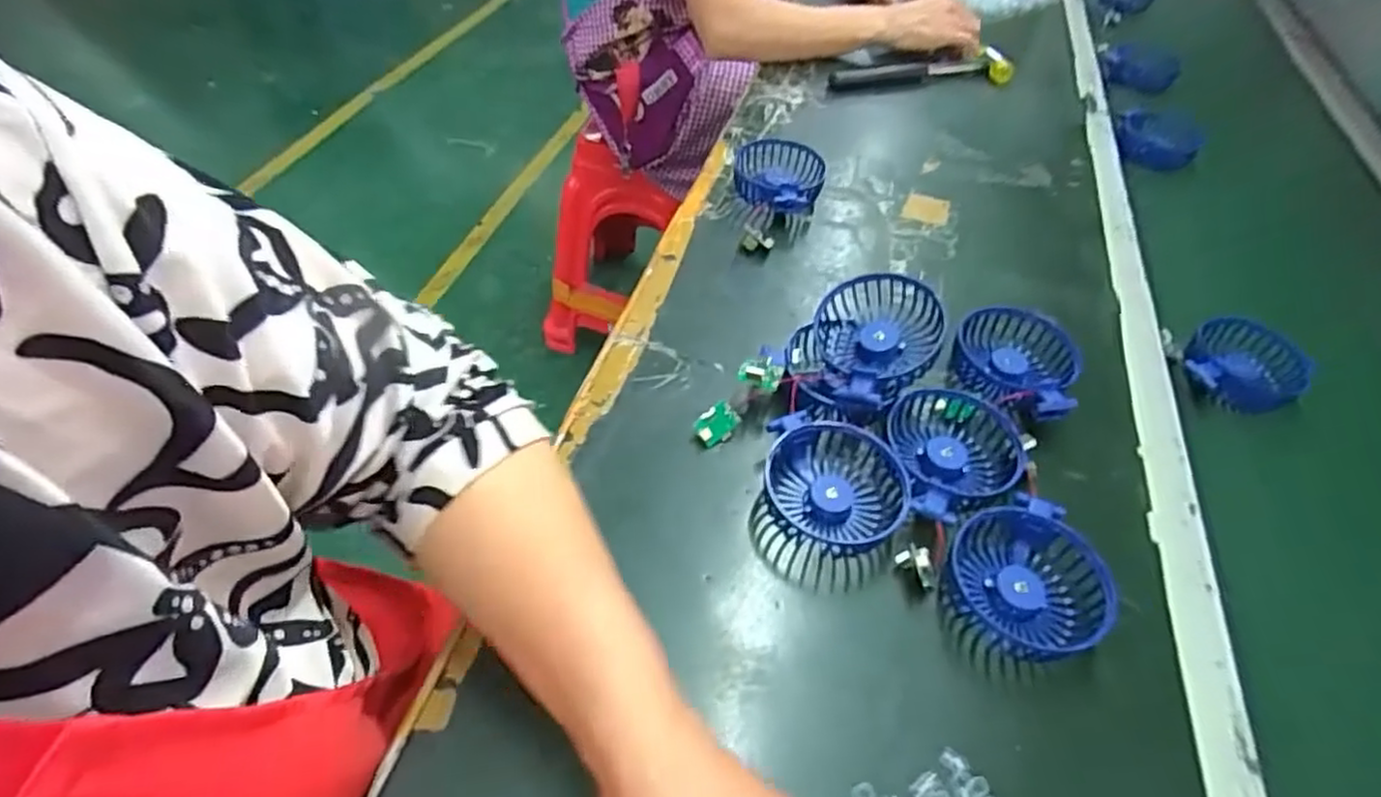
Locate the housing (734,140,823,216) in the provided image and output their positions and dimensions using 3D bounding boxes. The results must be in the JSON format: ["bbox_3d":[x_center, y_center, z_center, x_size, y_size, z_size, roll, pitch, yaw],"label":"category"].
[{"bbox_3d":[0.087,-0.215,0.685,0.085,0.034,0.102,5,50,0],"label":"housing"}]

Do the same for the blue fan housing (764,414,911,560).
[{"bbox_3d":[0.093,0.055,0.459,0.089,0.036,0.085,12,50,5],"label":"blue fan housing"}]

